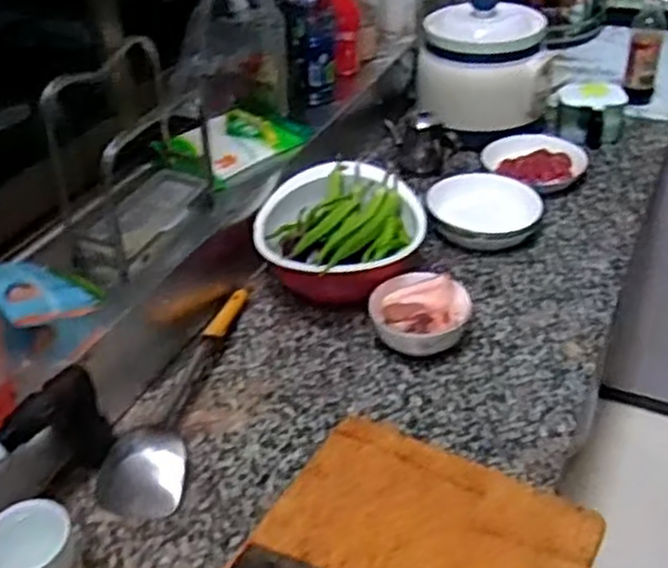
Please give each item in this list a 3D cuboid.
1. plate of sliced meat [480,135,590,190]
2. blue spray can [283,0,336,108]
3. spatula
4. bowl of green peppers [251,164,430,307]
[{"bbox_3d":[0.349,-0.208,1.344,0.164,0.030,0.158,-3,36,2],"label":"plate of sliced meat"},{"bbox_3d":[-0.036,-0.398,1.284,0.074,0.211,0.066,-4,36,1],"label":"blue spray can"},{"bbox_3d":[-0.167,0.121,0.953,0.093,0.037,0.368,7,37,15],"label":"spatula"},{"bbox_3d":[0.008,-0.062,1.115,0.226,0.118,0.253,-9,36,-6],"label":"bowl of green peppers"}]

